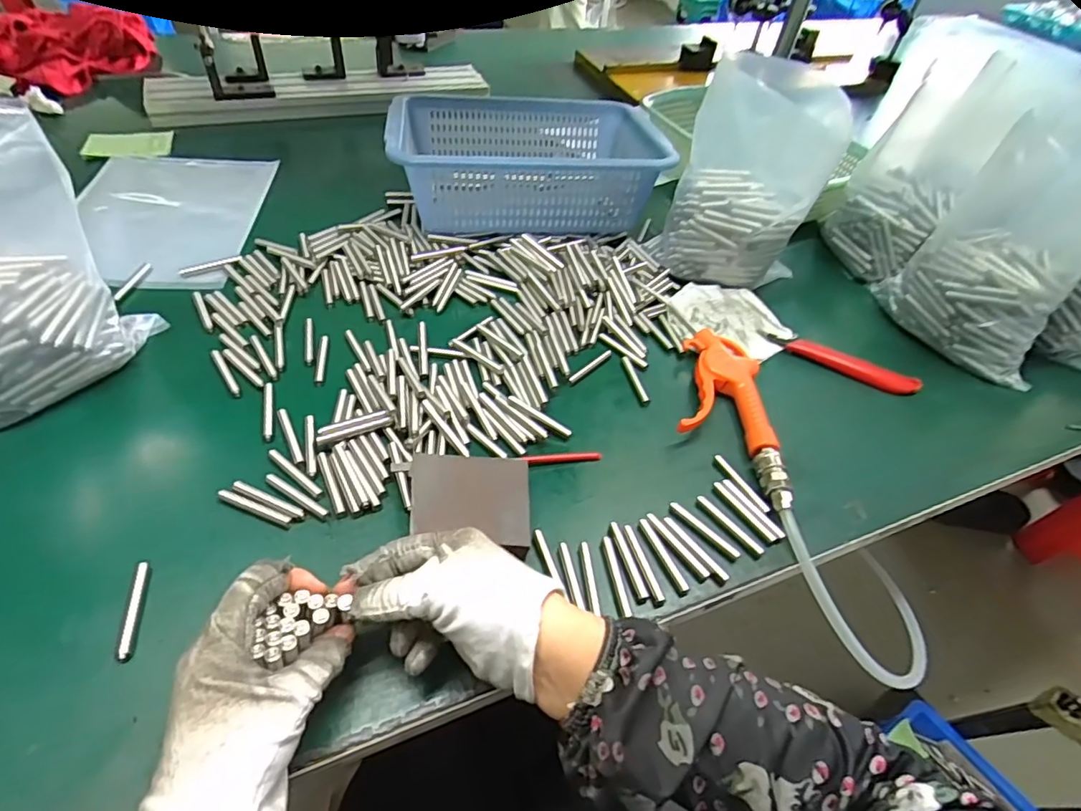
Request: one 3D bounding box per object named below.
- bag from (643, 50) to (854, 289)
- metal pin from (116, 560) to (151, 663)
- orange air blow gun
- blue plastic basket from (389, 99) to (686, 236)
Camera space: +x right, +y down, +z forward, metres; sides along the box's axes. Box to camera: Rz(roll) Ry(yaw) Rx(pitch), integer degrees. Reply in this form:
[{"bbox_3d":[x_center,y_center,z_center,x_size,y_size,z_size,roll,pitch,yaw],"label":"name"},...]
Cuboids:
[{"bbox_3d":[0.202,-0.218,0.562,0.139,0.188,0.089,18,48,9],"label":"bag"},{"bbox_3d":[-0.242,0.121,0.334,0.008,0.005,0.060,-7,49,-13],"label":"metal pin"},{"bbox_3d":[0.159,0.001,0.473,0.080,0.023,0.183,12,47,4],"label":"orange air blow gun"},{"bbox_3d":[-0.016,-0.296,0.670,0.304,0.095,0.214,-1,48,-8],"label":"blue plastic basket"}]

